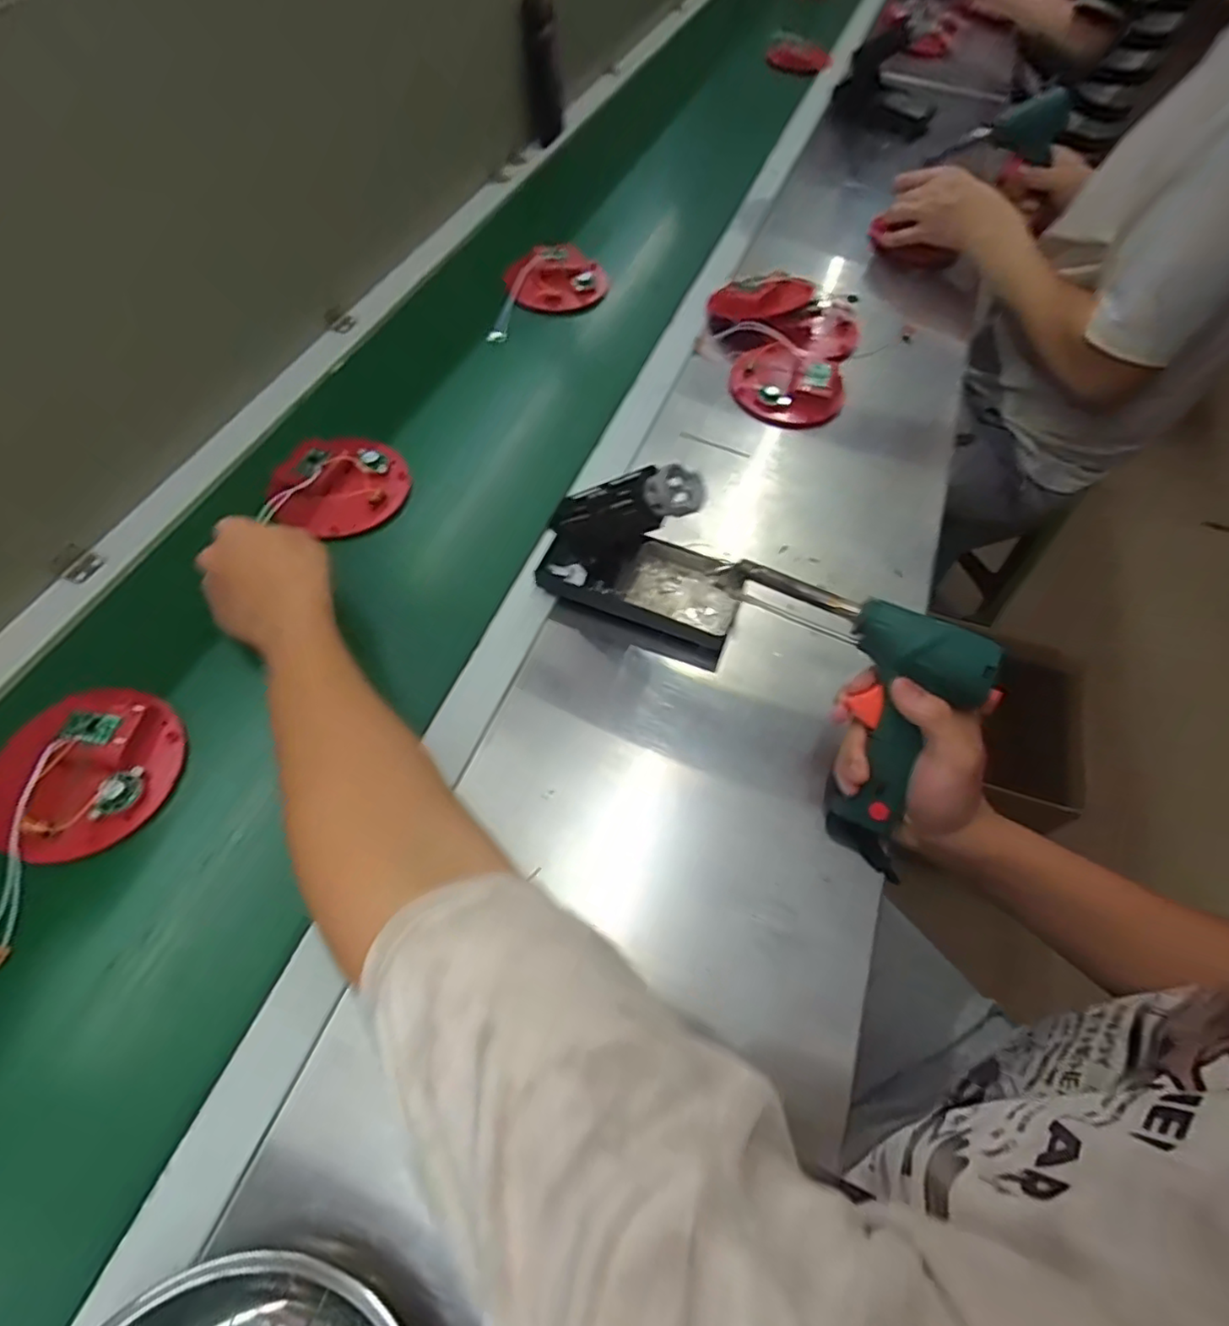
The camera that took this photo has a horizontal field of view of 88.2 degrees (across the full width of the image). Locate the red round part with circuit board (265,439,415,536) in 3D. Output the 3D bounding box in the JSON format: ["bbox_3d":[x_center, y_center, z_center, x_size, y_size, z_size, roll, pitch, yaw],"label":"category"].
[{"bbox_3d":[-0.252,-0.168,0.582,0.117,0.033,0.112,1,59,-2],"label":"red round part with circuit board"}]

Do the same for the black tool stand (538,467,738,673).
[{"bbox_3d":[0.028,-0.090,0.490,0.163,0.122,0.083,22,60,10],"label":"black tool stand"}]

